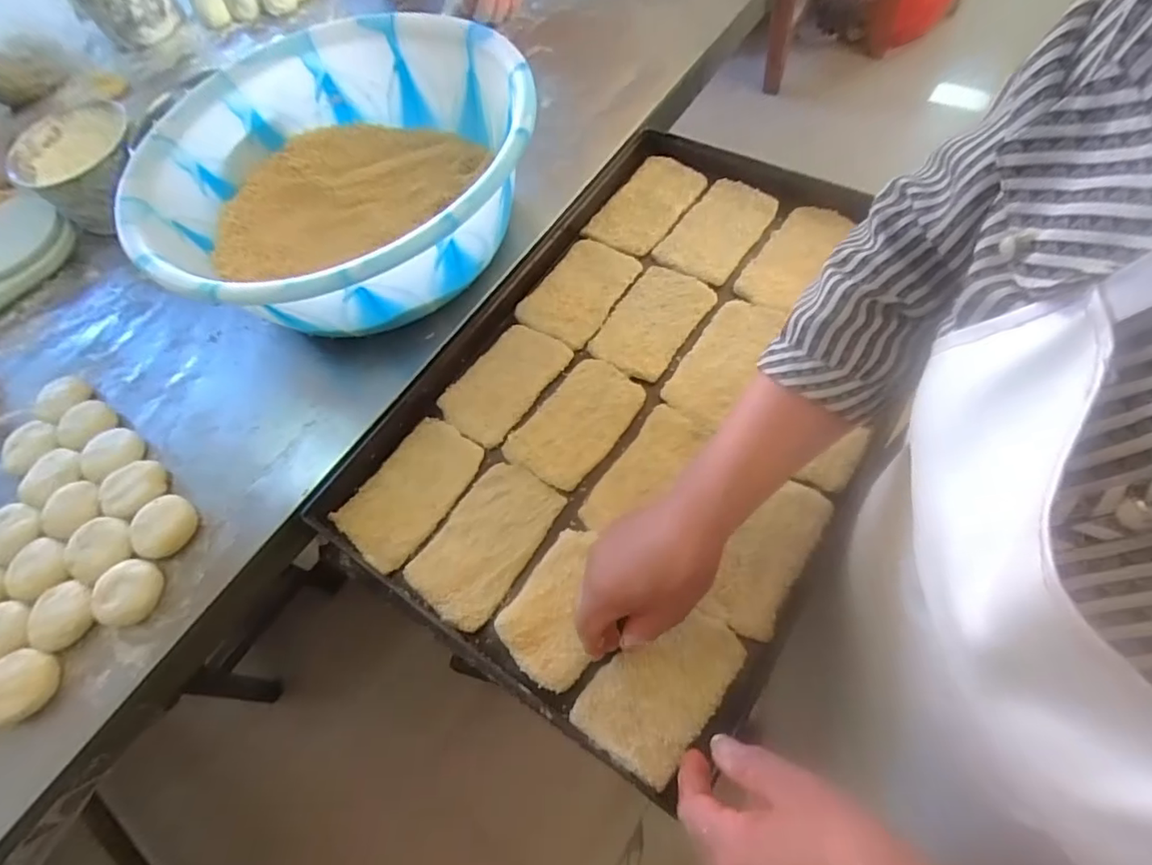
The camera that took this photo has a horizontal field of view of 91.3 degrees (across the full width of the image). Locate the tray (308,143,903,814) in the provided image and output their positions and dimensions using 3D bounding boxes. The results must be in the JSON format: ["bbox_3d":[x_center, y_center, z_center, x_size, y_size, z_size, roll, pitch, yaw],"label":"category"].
[{"bbox_3d":[0.072,-0.050,0.562,0.403,0.049,0.589,30,70,15],"label":"tray"}]

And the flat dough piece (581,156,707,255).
[{"bbox_3d":[0.084,-0.273,0.675,0.086,0.017,0.143,31,71,21],"label":"flat dough piece"}]

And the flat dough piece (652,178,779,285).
[{"bbox_3d":[0.162,-0.232,0.644,0.086,0.019,0.138,32,71,22],"label":"flat dough piece"}]

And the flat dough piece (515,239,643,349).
[{"bbox_3d":[0.008,-0.161,0.632,0.087,0.015,0.138,35,72,22],"label":"flat dough piece"}]

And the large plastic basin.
[{"bbox_3d":[-0.236,-0.260,0.601,0.386,0.175,0.387,-3,62,6],"label":"large plastic basin"}]

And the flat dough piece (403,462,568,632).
[{"bbox_3d":[-0.081,0.099,0.518,0.086,0.012,0.146,31,71,21],"label":"flat dough piece"}]

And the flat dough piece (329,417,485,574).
[{"bbox_3d":[-0.162,0.056,0.551,0.082,0.009,0.145,31,71,21],"label":"flat dough piece"}]

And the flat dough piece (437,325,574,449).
[{"bbox_3d":[-0.076,-0.054,0.594,0.082,0.009,0.139,32,71,22],"label":"flat dough piece"}]

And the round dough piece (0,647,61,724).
[{"bbox_3d":[-0.467,0.211,0.470,0.054,0.020,0.055,-3,62,6],"label":"round dough piece"}]

